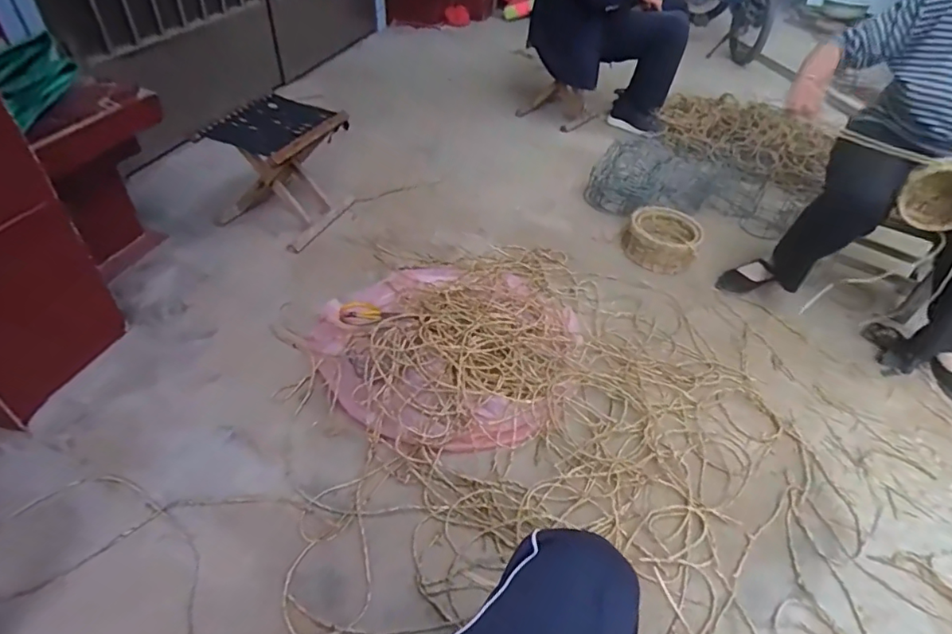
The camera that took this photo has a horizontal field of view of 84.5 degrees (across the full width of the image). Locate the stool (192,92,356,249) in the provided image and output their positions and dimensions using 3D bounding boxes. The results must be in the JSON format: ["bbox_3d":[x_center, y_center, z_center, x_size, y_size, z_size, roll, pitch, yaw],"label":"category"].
[{"bbox_3d":[-0.579,-0.445,1.551,0.322,0.313,0.324,19,46,13],"label":"stool"}]

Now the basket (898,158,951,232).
[{"bbox_3d":[1.018,-0.265,1.140,0.145,0.161,0.093,35,51,30],"label":"basket"}]

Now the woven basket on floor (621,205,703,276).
[{"bbox_3d":[0.591,-0.253,1.669,0.228,0.085,0.236,22,46,15],"label":"woven basket on floor"}]

